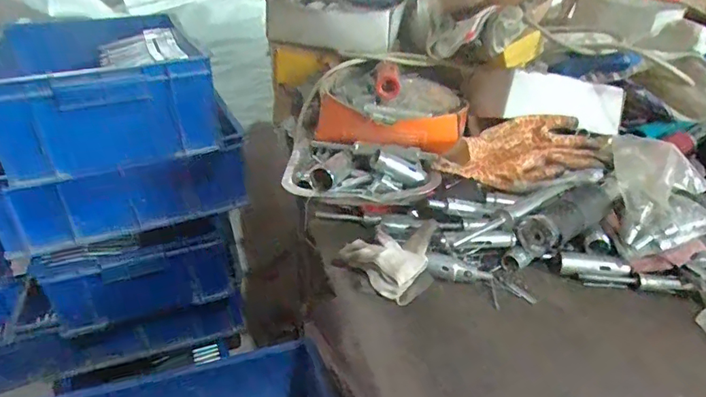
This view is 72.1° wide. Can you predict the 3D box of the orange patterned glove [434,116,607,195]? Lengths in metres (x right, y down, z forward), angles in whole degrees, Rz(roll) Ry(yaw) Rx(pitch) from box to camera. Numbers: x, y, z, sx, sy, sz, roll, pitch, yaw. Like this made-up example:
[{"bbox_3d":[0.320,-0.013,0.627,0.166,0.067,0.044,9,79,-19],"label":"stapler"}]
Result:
[{"bbox_3d":[0.206,-0.055,0.562,0.217,0.052,0.089,-12,34,-19],"label":"orange patterned glove"}]

